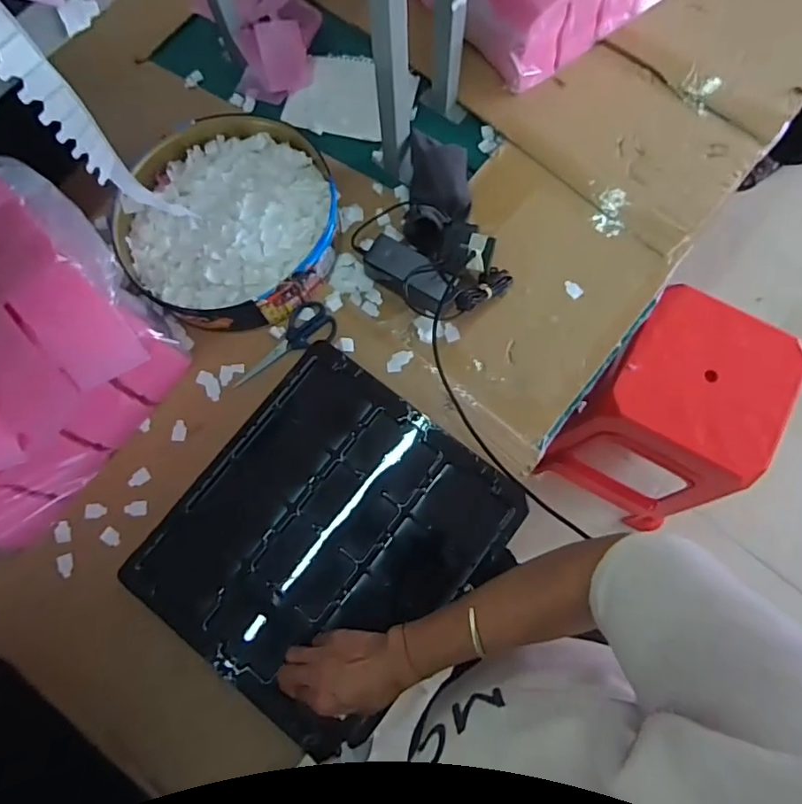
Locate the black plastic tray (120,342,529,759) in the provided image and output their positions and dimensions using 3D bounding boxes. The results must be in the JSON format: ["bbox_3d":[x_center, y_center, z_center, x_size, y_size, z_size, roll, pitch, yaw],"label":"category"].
[{"bbox_3d":[-0.081,0.164,0.648,0.336,0.056,0.370,38,79,10],"label":"black plastic tray"}]

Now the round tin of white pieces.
[{"bbox_3d":[-0.232,-0.250,0.756,0.282,0.069,0.299,0,76,1],"label":"round tin of white pieces"}]

